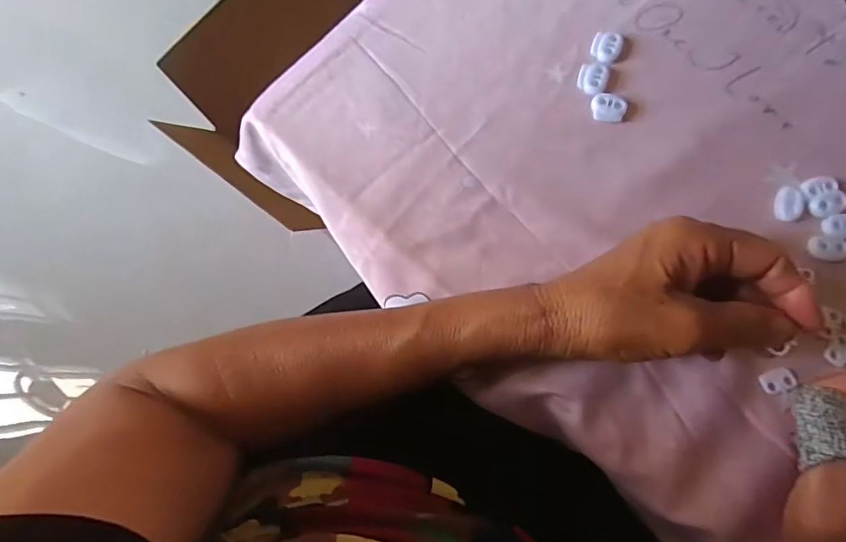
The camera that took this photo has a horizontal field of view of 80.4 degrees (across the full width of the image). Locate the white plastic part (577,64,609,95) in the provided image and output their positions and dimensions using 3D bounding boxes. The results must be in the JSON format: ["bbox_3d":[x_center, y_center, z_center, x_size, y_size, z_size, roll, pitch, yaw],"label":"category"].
[{"bbox_3d":[0.112,-0.127,0.331,0.018,0.005,0.020,16,78,4],"label":"white plastic part"}]

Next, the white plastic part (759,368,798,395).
[{"bbox_3d":[0.205,0.063,0.288,0.021,0.004,0.013,-13,77,-3],"label":"white plastic part"}]

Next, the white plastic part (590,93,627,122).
[{"bbox_3d":[0.121,-0.106,0.325,0.021,0.004,0.019,7,77,2],"label":"white plastic part"}]

